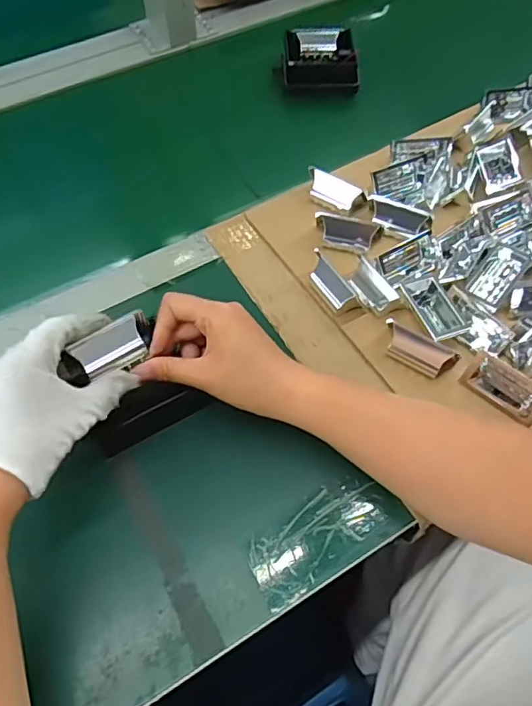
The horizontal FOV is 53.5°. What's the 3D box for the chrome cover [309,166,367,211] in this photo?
[{"bbox_3d":[0.069,-0.163,0.531,0.060,0.022,0.021,32,65,16],"label":"chrome cover"}]

